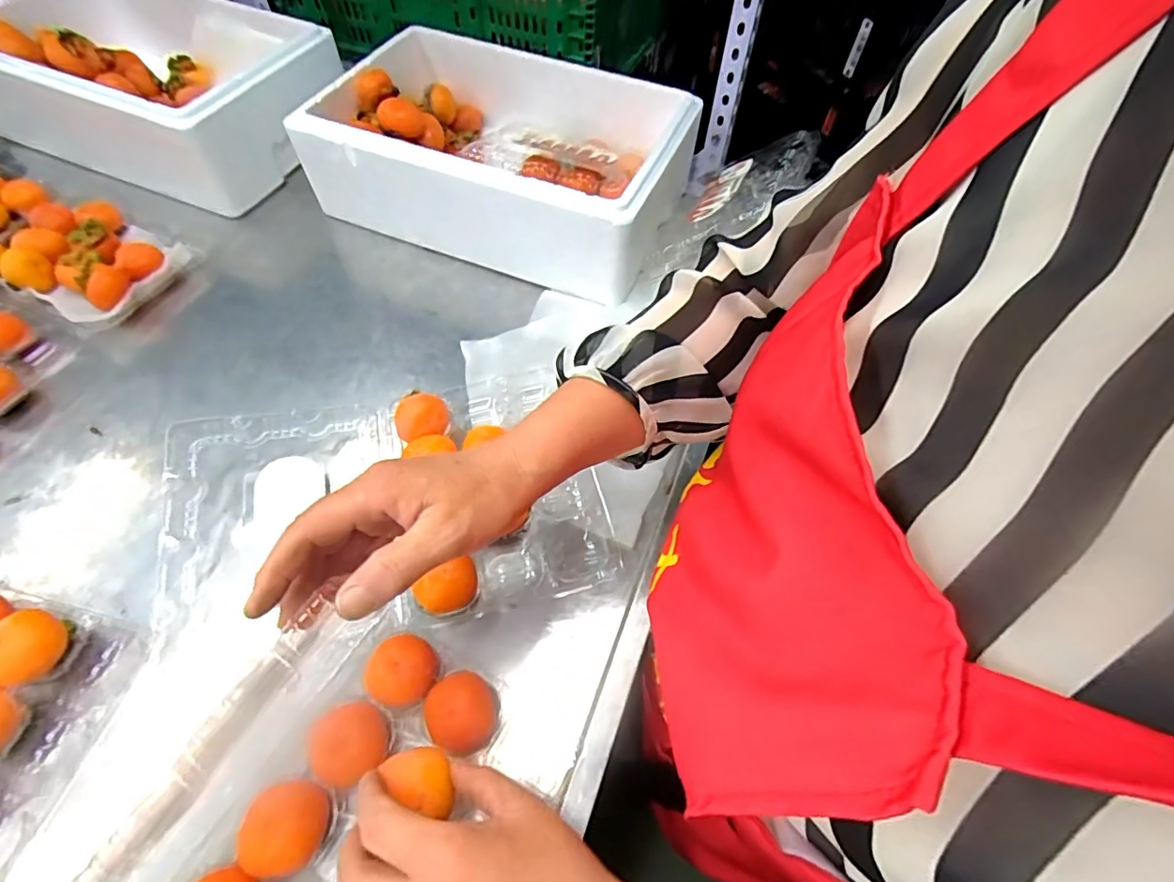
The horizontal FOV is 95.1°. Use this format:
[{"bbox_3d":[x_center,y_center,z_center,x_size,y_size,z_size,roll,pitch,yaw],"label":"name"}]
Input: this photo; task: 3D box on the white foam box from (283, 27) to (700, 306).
[{"bbox_3d":[-0.111,-0.379,0.745,0.450,0.182,0.283,17,56,9],"label":"white foam box"}]

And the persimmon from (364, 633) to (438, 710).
[{"bbox_3d":[-0.138,0.174,0.404,0.053,0.049,0.052,2,55,-2],"label":"persimmon"}]

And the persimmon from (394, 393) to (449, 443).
[{"bbox_3d":[-0.168,-0.020,0.549,0.053,0.045,0.042,-6,55,-7],"label":"persimmon"}]

